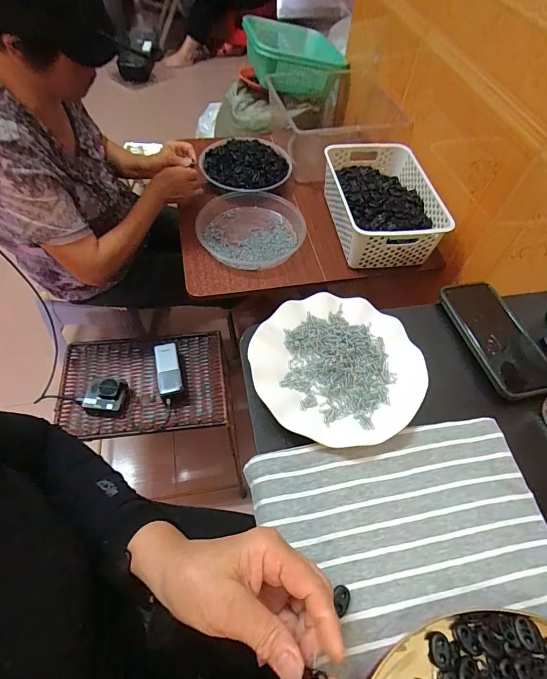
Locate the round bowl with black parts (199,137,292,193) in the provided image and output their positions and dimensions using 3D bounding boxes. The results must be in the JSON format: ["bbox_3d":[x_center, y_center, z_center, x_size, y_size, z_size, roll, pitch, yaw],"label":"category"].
[{"bbox_3d":[-0.069,-0.437,0.949,0.221,0.054,0.218,1,56,-2],"label":"round bowl with black parts"}]

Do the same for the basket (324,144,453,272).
[{"bbox_3d":[0.238,-0.303,0.850,0.209,0.100,0.313,-5,57,-6],"label":"basket"}]

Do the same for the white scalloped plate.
[{"bbox_3d":[0.070,0.028,0.418,0.180,0.018,0.175,1,56,-2],"label":"white scalloped plate"}]

